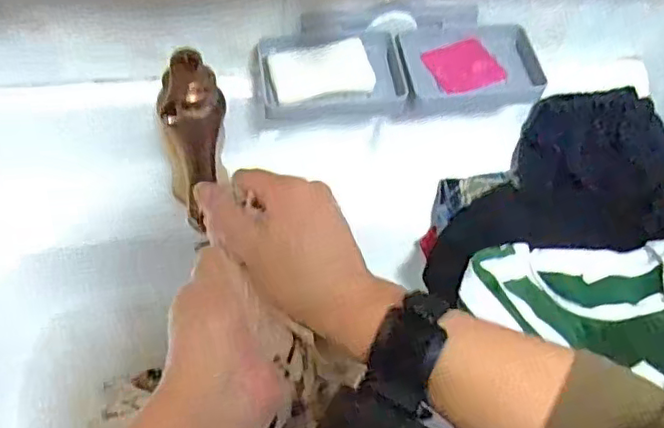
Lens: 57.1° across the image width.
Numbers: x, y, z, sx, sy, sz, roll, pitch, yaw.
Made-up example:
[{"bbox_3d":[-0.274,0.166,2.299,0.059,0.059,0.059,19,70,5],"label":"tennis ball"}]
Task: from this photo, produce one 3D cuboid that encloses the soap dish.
[{"bbox_3d":[0.065,-0.142,0.571,0.261,0.035,0.102,-4,59,-5],"label":"soap dish"}]

